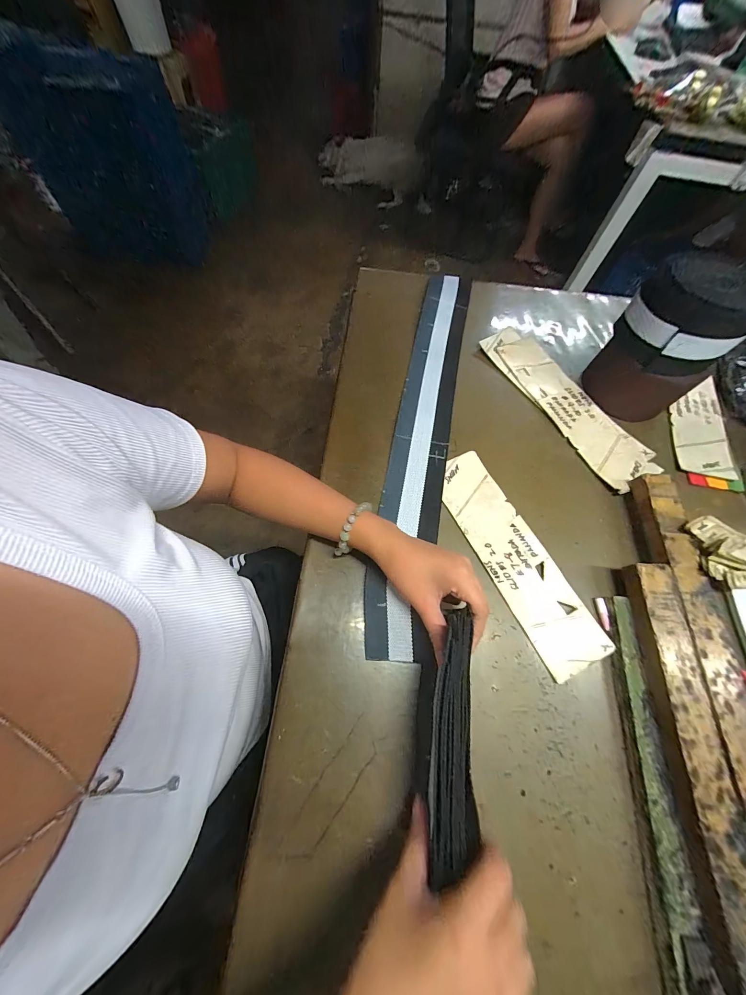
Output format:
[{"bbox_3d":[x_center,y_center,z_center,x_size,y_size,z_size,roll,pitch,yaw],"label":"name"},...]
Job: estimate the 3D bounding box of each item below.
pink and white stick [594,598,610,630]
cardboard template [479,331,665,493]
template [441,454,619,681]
[{"bbox_3d":[0.257,0.130,0.364,0.007,0.006,0.034,-1,67,-4],"label":"pink and white stick"},{"bbox_3d":[0.284,-0.145,0.482,0.088,0.011,0.294,-27,71,-14],"label":"cardboard template"},{"bbox_3d":[0.162,0.066,0.388,0.075,0.006,0.267,-24,69,-10],"label":"template"}]

